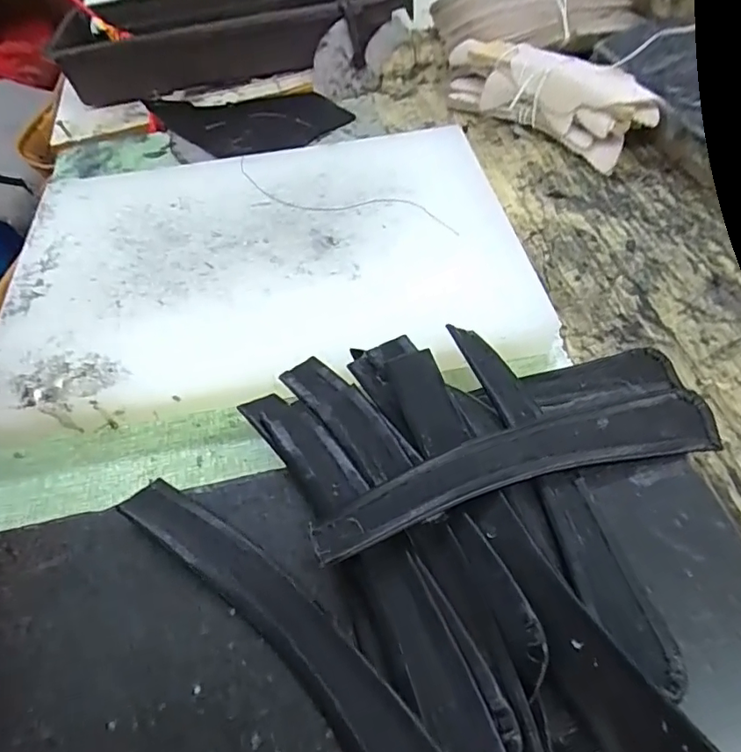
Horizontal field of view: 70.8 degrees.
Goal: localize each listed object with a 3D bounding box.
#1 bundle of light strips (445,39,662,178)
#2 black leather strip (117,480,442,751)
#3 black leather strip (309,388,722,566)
[{"bbox_3d":[0.125,-0.212,0.396,0.172,0.054,0.045,35,63,27],"label":"bundle of light strips"},{"bbox_3d":[-0.029,0.085,0.174,0.160,0.019,0.027,36,64,27],"label":"black leather strip"},{"bbox_3d":[0.057,0.035,0.200,0.161,0.015,0.027,-16,53,-7],"label":"black leather strip"}]

